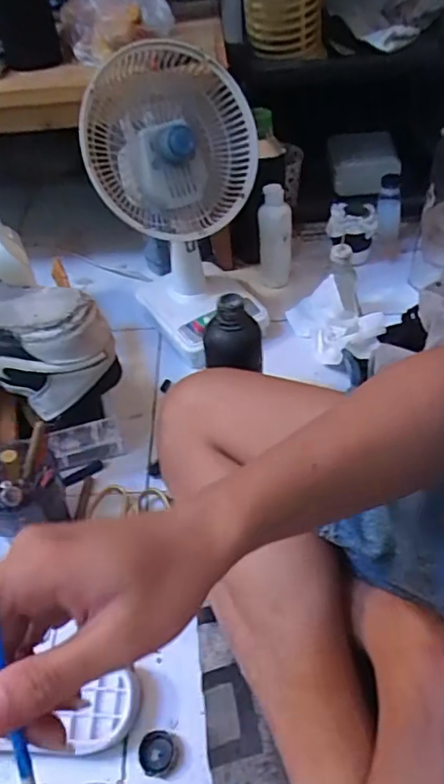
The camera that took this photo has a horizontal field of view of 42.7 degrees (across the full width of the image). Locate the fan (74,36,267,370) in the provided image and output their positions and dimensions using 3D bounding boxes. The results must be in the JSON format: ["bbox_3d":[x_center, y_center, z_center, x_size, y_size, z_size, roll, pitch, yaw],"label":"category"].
[{"bbox_3d":[-0.056,-0.228,0.727,0.194,0.314,0.196,-10,46,-6],"label":"fan"}]

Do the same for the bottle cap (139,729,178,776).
[{"bbox_3d":[-0.053,0.298,0.469,0.030,0.008,0.033,-2,46,2],"label":"bottle cap"}]

